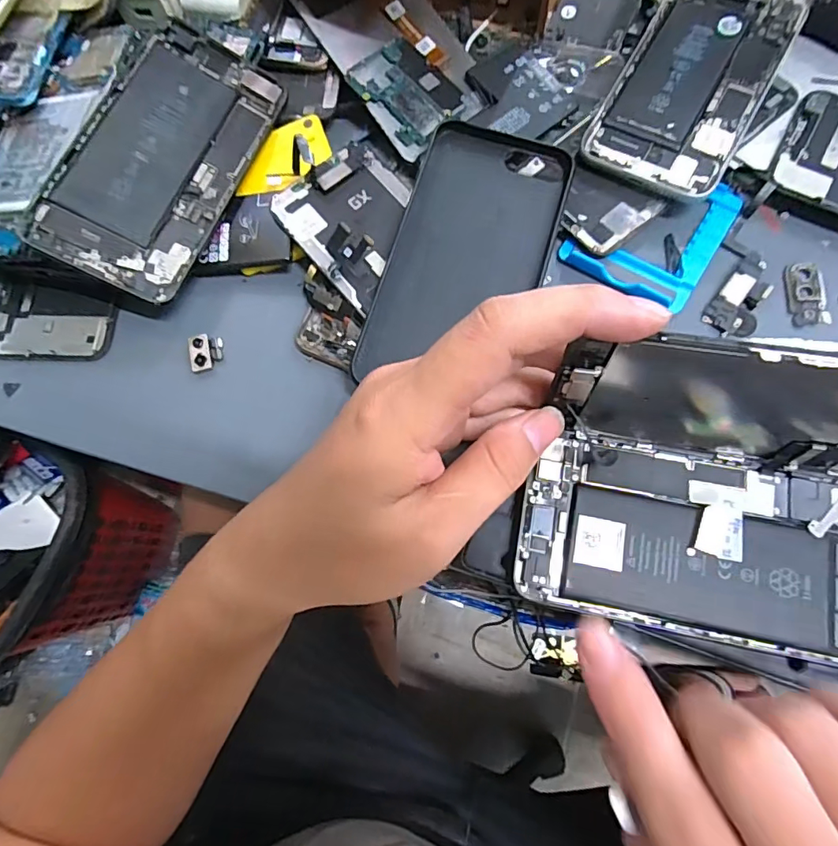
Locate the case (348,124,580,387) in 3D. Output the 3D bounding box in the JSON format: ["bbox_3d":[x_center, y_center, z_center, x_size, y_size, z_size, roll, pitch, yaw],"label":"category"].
[{"bbox_3d":[0.027,-0.088,0.259,0.078,0.014,0.148,17,75,8],"label":"case"}]

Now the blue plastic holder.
[{"bbox_3d":[0.128,-0.106,0.270,0.069,0.007,0.086,32,78,12],"label":"blue plastic holder"}]

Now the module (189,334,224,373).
[{"bbox_3d":[-0.115,-0.038,0.267,0.017,0.006,0.021,-5,73,2],"label":"module"}]

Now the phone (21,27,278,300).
[{"bbox_3d":[-0.137,-0.143,0.267,0.075,0.004,0.151,25,75,-15],"label":"phone"}]

